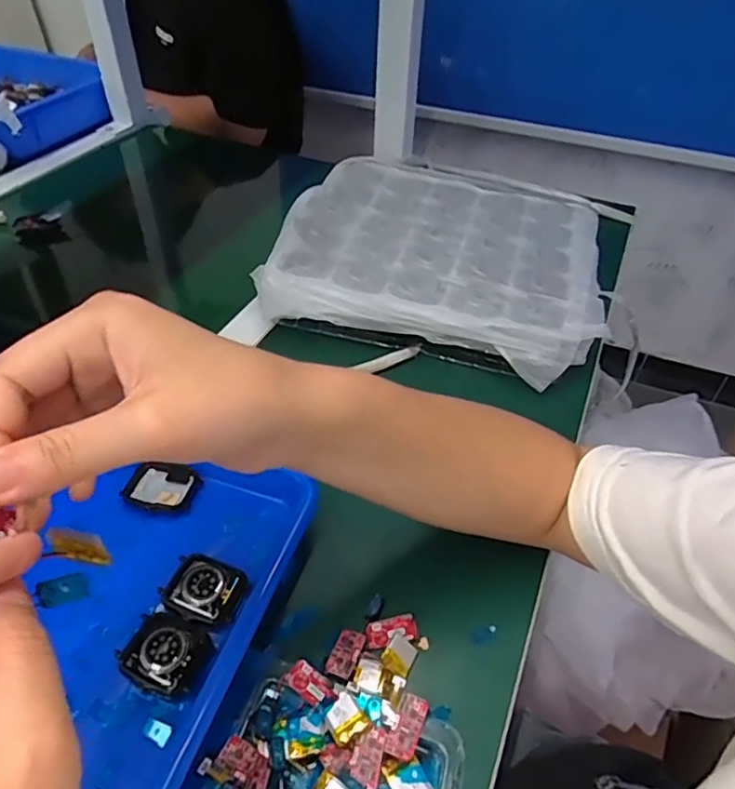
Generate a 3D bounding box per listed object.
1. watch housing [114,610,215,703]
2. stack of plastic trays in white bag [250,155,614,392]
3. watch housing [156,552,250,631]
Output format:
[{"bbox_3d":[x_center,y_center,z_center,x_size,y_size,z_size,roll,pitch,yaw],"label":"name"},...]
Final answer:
[{"bbox_3d":[-0.109,0.140,0.317,0.046,0.011,0.037,19,47,17],"label":"watch housing"},{"bbox_3d":[0.075,-0.145,0.571,0.298,0.047,0.270,13,45,11],"label":"stack of plastic trays in white bag"},{"bbox_3d":[-0.095,0.112,0.343,0.046,0.010,0.038,19,47,17],"label":"watch housing"}]

